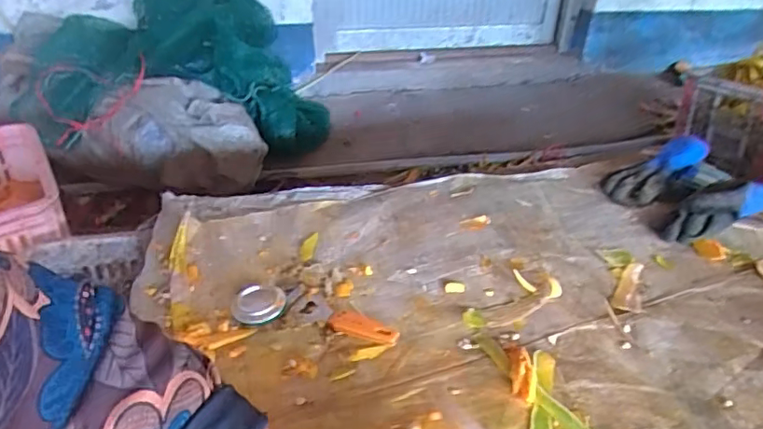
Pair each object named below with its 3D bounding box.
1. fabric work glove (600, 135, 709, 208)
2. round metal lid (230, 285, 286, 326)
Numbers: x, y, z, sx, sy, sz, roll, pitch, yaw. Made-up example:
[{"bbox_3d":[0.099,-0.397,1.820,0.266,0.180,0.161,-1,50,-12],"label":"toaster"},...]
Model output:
[{"bbox_3d":[0.463,-0.083,0.955,0.223,0.052,0.095,-26,44,-36],"label":"fabric work glove"},{"bbox_3d":[-0.145,0.106,0.661,0.061,0.014,0.055,-8,36,-16],"label":"round metal lid"}]

